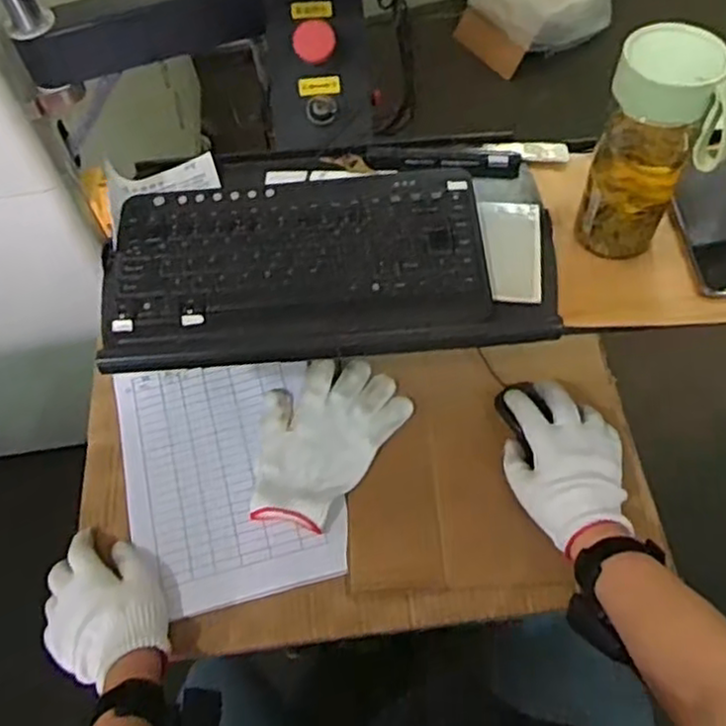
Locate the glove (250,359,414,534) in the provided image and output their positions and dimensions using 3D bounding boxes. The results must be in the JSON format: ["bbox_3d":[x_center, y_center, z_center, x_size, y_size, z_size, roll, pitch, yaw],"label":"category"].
[{"bbox_3d":[-0.049,0.074,0.737,0.130,0.017,0.193,30,66,20],"label":"glove"}]

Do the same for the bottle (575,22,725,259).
[{"bbox_3d":[0.222,-0.164,0.554,0.083,0.168,0.070,7,60,8],"label":"bottle"}]

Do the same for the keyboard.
[{"bbox_3d":[-0.028,-0.085,0.619,0.376,0.034,0.177,-6,59,0],"label":"keyboard"}]

